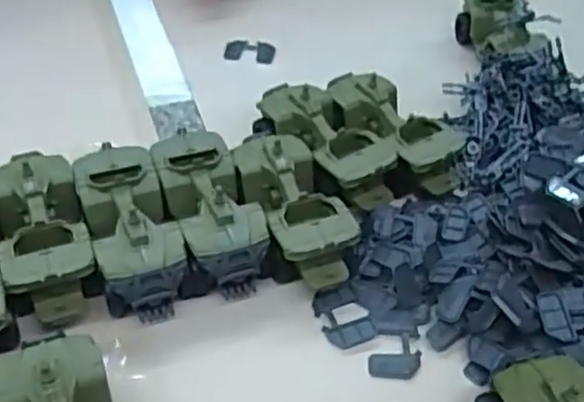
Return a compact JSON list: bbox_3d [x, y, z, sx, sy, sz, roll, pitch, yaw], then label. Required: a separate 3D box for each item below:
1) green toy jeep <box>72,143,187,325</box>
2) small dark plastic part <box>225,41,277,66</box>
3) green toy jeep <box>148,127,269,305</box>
[{"bbox_3d":[-0.161,0.027,0.675,0.090,0.078,0.182,-11,45,-14],"label":"green toy jeep"},{"bbox_3d":[-0.058,-0.208,0.965,0.072,0.016,0.037,-2,44,-23],"label":"small dark plastic part"},{"bbox_3d":[-0.085,0.009,0.697,0.091,0.076,0.180,-9,45,-13],"label":"green toy jeep"}]

